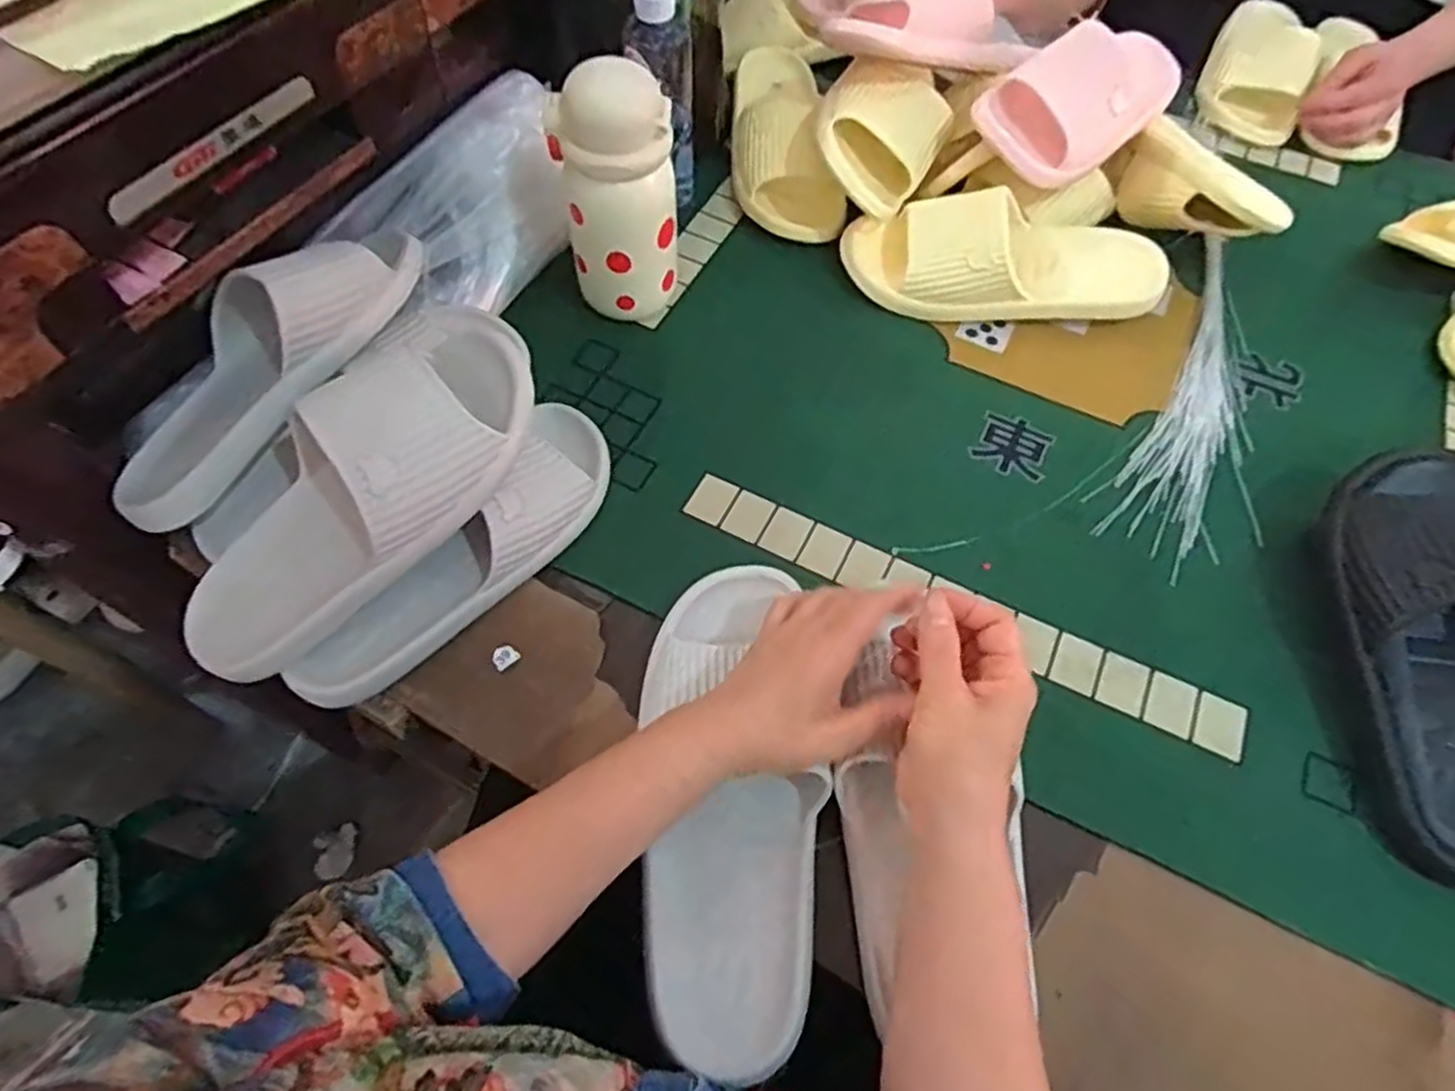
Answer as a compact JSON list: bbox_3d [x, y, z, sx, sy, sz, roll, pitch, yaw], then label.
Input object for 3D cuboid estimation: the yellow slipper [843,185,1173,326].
[{"bbox_3d":[0.240,-0.249,0.664,0.270,0.074,0.106,4,59,3],"label":"yellow slipper"}]

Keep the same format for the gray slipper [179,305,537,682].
[{"bbox_3d":[-0.225,-0.028,0.456,0.259,0.077,0.087,-45,65,6],"label":"gray slipper"}]

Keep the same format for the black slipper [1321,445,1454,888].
[{"bbox_3d":[0.436,0.056,0.458,0.104,0.082,0.275,8,74,6],"label":"black slipper"}]

